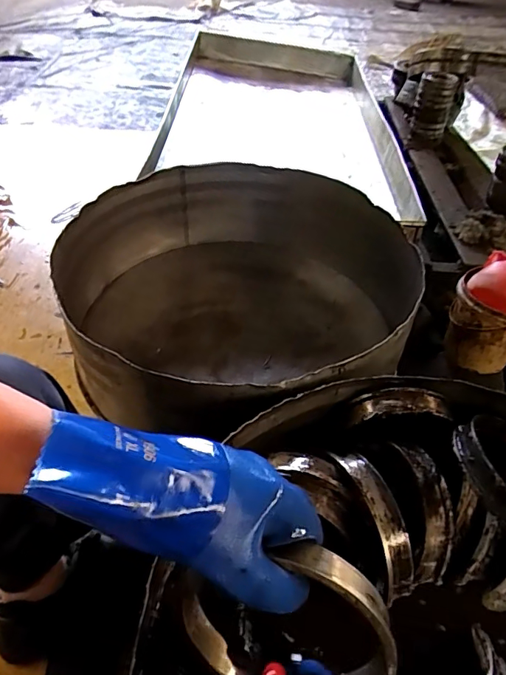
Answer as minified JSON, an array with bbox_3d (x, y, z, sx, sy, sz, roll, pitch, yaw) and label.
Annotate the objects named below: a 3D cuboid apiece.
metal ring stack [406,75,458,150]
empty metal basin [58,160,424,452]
[{"bbox_3d":[0.610,-0.774,1.615,0.122,0.230,0.156,14,47,13],"label":"metal ring stack"},{"bbox_3d":[-0.037,-0.077,0.841,0.584,0.215,0.592,1,46,-1],"label":"empty metal basin"}]

